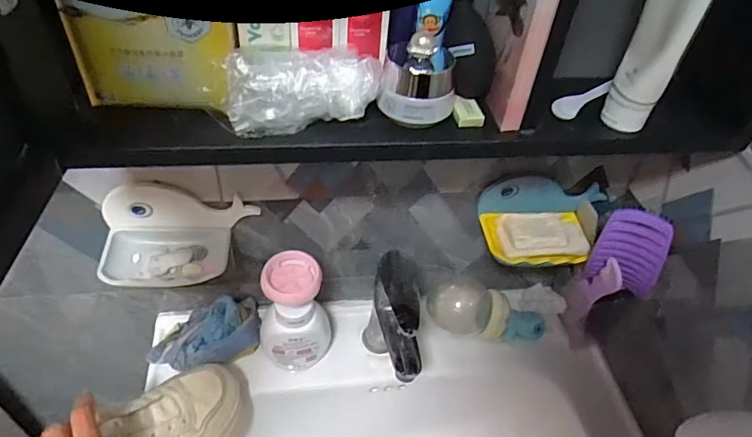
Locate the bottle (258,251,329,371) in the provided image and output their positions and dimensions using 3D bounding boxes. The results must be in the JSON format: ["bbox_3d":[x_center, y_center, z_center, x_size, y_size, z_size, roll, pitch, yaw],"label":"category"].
[{"bbox_3d":[-0.097,0.115,0.611,0.072,0.150,0.067,3,44,-3],"label":"bottle"}]

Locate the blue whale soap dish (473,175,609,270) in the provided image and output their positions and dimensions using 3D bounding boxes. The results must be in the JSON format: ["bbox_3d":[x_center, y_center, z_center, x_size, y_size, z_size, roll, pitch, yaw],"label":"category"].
[{"bbox_3d":[0.208,0.003,0.613,0.154,0.064,0.087,-1,44,-8],"label":"blue whale soap dish"}]

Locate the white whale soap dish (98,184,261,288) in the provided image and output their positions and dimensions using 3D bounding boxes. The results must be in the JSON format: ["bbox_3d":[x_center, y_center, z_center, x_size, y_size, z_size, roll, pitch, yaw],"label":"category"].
[{"bbox_3d":[-0.212,0.021,0.546,0.159,0.073,0.084,-1,44,-8],"label":"white whale soap dish"}]

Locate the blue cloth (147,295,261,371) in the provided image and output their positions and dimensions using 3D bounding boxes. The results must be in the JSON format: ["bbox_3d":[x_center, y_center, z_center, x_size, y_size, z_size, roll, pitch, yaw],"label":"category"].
[{"bbox_3d":[-0.217,0.145,0.642,0.139,0.058,0.082,-10,46,-17],"label":"blue cloth"}]

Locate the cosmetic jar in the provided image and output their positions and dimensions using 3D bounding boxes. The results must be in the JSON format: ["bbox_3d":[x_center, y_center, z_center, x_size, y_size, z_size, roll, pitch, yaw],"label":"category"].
[{"bbox_3d":[0.038,-0.120,0.419,0.058,0.061,0.071,12,44,5],"label":"cosmetic jar"}]

